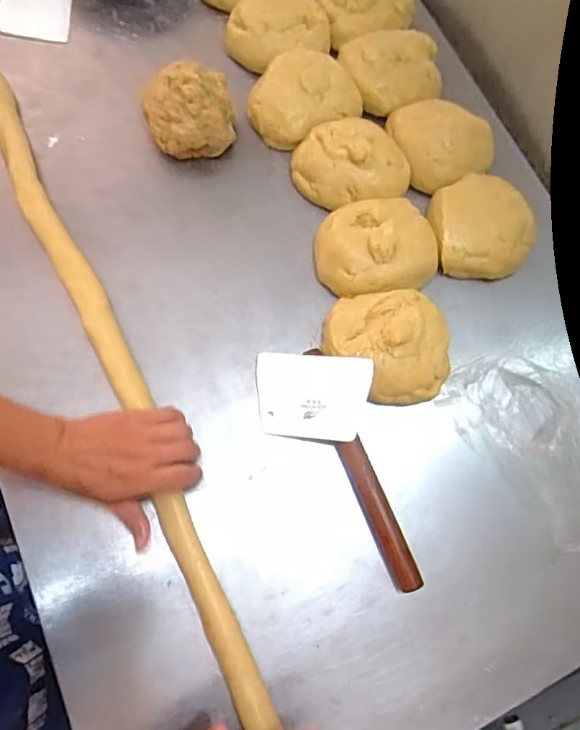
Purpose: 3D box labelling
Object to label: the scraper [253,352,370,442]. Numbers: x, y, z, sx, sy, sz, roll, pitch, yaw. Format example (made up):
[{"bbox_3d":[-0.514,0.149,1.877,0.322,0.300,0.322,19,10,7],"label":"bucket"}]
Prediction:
[{"bbox_3d":[0.023,0.036,0.582,0.129,0.007,0.095,3,83,12],"label":"scraper"}]

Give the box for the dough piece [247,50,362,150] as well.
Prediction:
[{"bbox_3d":[0.013,-0.369,0.696,0.146,0.051,0.121,-28,77,-13],"label":"dough piece"}]

